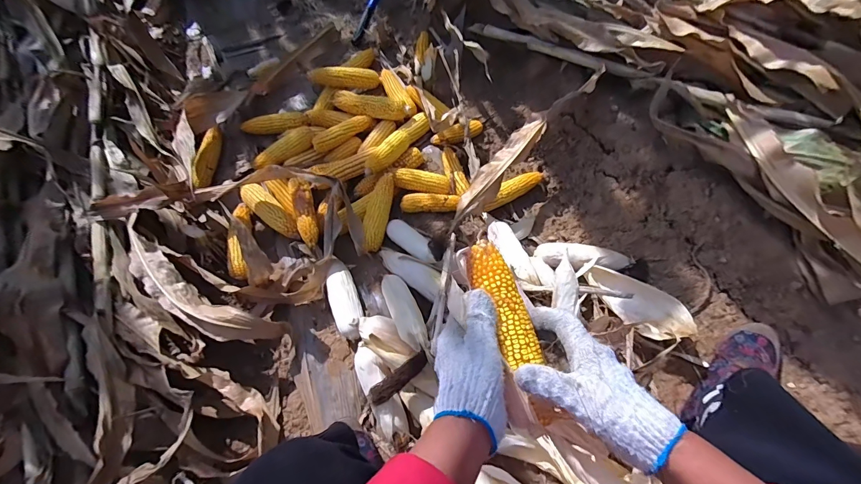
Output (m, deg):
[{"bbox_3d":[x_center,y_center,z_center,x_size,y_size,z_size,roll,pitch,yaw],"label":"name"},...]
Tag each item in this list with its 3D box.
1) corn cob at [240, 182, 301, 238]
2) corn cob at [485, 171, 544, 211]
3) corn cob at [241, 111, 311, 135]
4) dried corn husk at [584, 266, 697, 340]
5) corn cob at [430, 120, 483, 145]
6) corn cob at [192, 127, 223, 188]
[{"bbox_3d":[-0.381,-0.069,0.888,0.215,0.056,0.058,38,72,17],"label":"corn cob"},{"bbox_3d":[0.199,-0.131,0.908,0.193,0.041,0.047,-32,68,-12],"label":"corn cob"},{"bbox_3d":[-0.421,-0.321,1.000,0.193,0.046,0.053,-2,65,1],"label":"corn cob"},{"bbox_3d":[0.408,0.118,0.731,0.080,0.067,0.209,-41,56,-16],"label":"dried corn husk"},{"bbox_3d":[0.075,-0.296,1.000,0.144,0.037,0.037,-18,66,-7],"label":"corn cob"},{"bbox_3d":[-0.590,-0.224,0.976,0.040,0.041,0.188,-1,65,2],"label":"corn cob"}]

